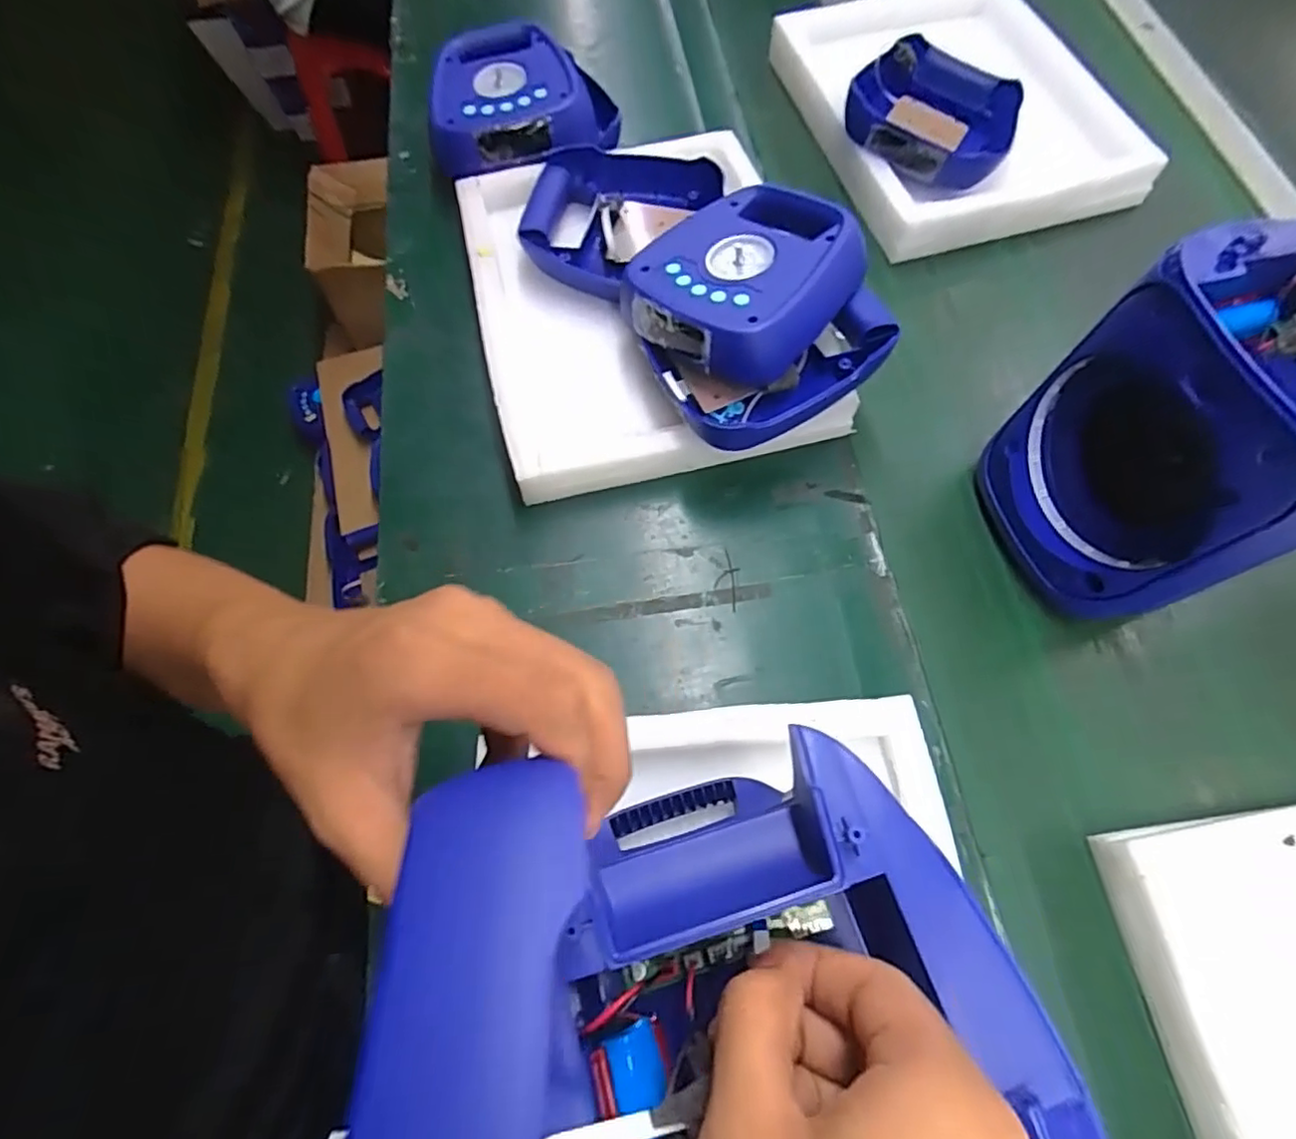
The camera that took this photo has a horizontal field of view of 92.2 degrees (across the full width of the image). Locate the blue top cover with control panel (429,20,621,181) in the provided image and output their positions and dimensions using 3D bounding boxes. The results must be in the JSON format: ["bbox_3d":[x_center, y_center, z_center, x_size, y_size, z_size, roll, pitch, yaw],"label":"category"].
[{"bbox_3d":[-0.121,-0.465,0.611,0.181,0.052,0.163,-4,68,-1],"label":"blue top cover with control panel"}]

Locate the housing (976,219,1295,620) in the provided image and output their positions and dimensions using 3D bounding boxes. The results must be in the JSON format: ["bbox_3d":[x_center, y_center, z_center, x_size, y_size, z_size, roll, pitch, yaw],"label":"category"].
[{"bbox_3d":[0.363,-0.081,0.414,0.168,0.214,0.158,-17,68,-7],"label":"housing"}]

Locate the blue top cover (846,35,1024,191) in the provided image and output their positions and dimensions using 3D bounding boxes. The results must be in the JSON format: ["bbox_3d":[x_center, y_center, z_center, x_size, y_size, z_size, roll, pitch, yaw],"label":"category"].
[{"bbox_3d":[0.294,-0.473,0.645,0.167,0.060,0.183,27,70,11],"label":"blue top cover"}]

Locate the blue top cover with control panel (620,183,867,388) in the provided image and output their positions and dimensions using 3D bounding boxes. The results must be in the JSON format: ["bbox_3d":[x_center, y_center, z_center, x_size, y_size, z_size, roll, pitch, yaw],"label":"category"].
[{"bbox_3d":[0.079,-0.230,0.484,0.153,0.054,0.164,40,73,15],"label":"blue top cover with control panel"}]

